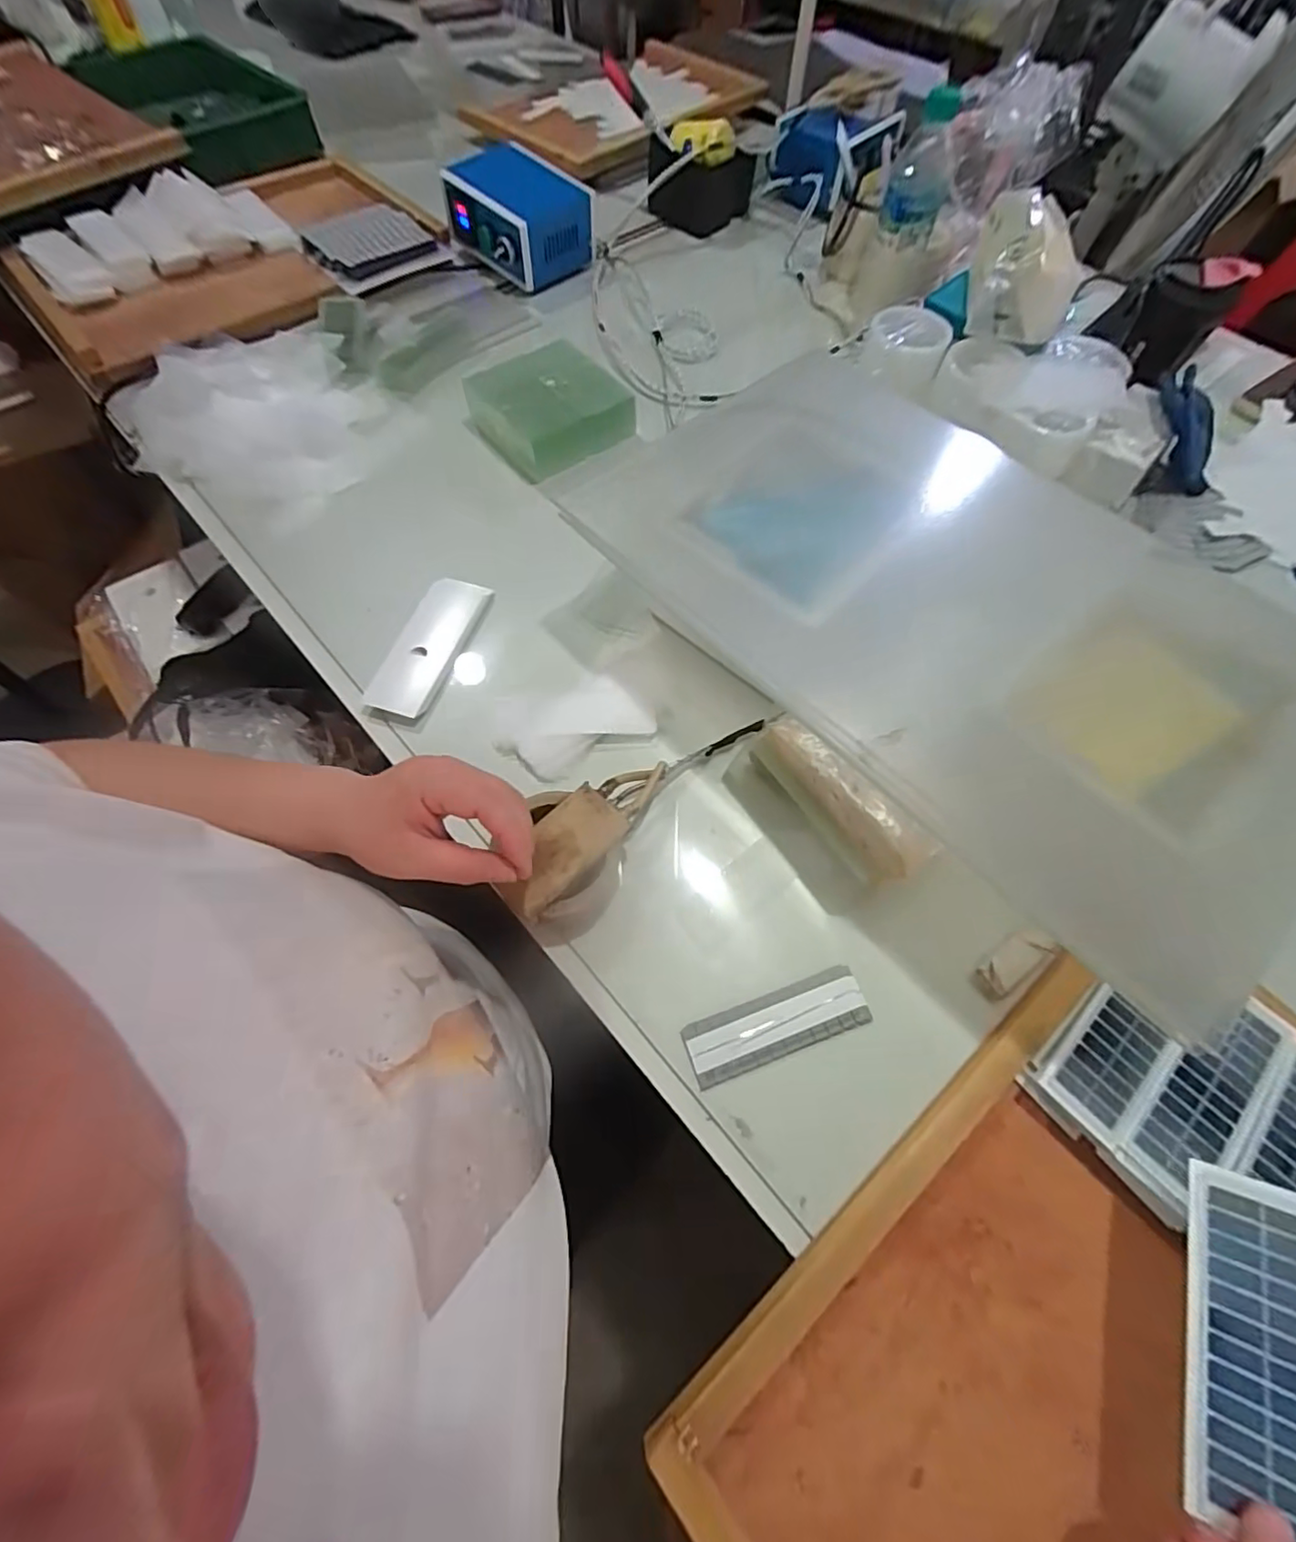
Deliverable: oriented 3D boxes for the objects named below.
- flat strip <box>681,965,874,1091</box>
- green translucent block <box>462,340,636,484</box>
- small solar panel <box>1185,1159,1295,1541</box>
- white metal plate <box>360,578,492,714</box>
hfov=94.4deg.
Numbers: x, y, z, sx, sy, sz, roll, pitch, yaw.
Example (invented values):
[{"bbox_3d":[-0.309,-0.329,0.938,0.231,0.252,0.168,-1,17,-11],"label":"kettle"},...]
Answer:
[{"bbox_3d":[0.091,0.178,0.421,0.129,0.005,0.041,-17,65,-10],"label":"flat strip"},{"bbox_3d":[-0.115,-0.413,0.686,0.147,0.047,0.149,-38,70,-18],"label":"green translucent block"},{"bbox_3d":[0.290,0.272,0.283,0.054,0.007,0.138,4,59,39],"label":"small solar panel"},{"bbox_3d":[-0.201,-0.118,0.555,0.055,0.014,0.159,14,64,6],"label":"white metal plate"}]

